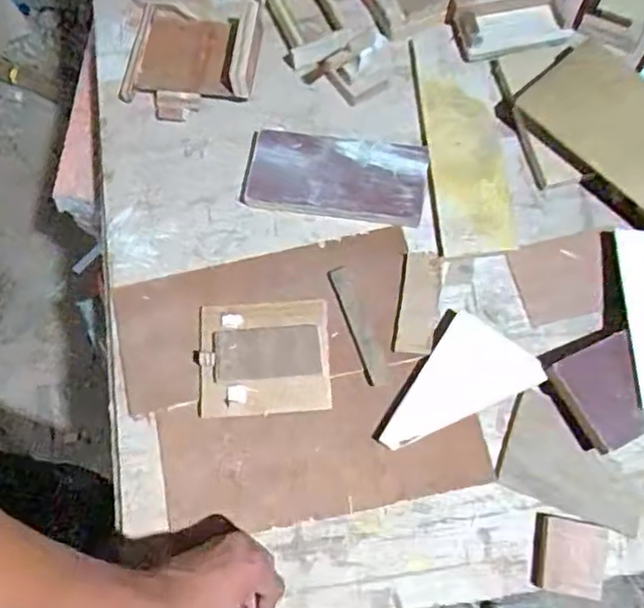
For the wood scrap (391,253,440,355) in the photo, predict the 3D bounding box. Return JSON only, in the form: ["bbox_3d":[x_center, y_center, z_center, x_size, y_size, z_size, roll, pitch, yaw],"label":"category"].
[{"bbox_3d":[0.097,-0.002,0.639,0.039,0.006,0.111,9,70,6],"label":"wood scrap"}]

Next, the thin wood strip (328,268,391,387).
[{"bbox_3d":[0.037,0.021,0.638,0.024,0.014,0.128,-18,69,-5],"label":"thin wood strip"}]

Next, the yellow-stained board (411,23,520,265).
[{"bbox_3d":[0.155,-0.186,0.707,0.082,0.021,0.276,-6,69,0],"label":"yellow-stained board"}]

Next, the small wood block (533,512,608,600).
[{"bbox_3d":[0.221,0.224,0.559,0.060,0.011,0.063,13,70,7],"label":"small wood block"}]

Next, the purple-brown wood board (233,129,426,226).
[{"bbox_3d":[0.014,-0.139,0.698,0.195,0.027,0.093,10,70,6],"label":"purple-brown wood board"}]

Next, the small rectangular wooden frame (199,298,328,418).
[{"bbox_3d":[-0.058,0.052,0.626,0.128,0.016,0.111,-4,69,1],"label":"small rectangular wooden frame"}]

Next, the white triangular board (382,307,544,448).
[{"bbox_3d":[0.136,0.090,0.598,0.097,0.019,0.149,32,73,13],"label":"white triangular board"}]

